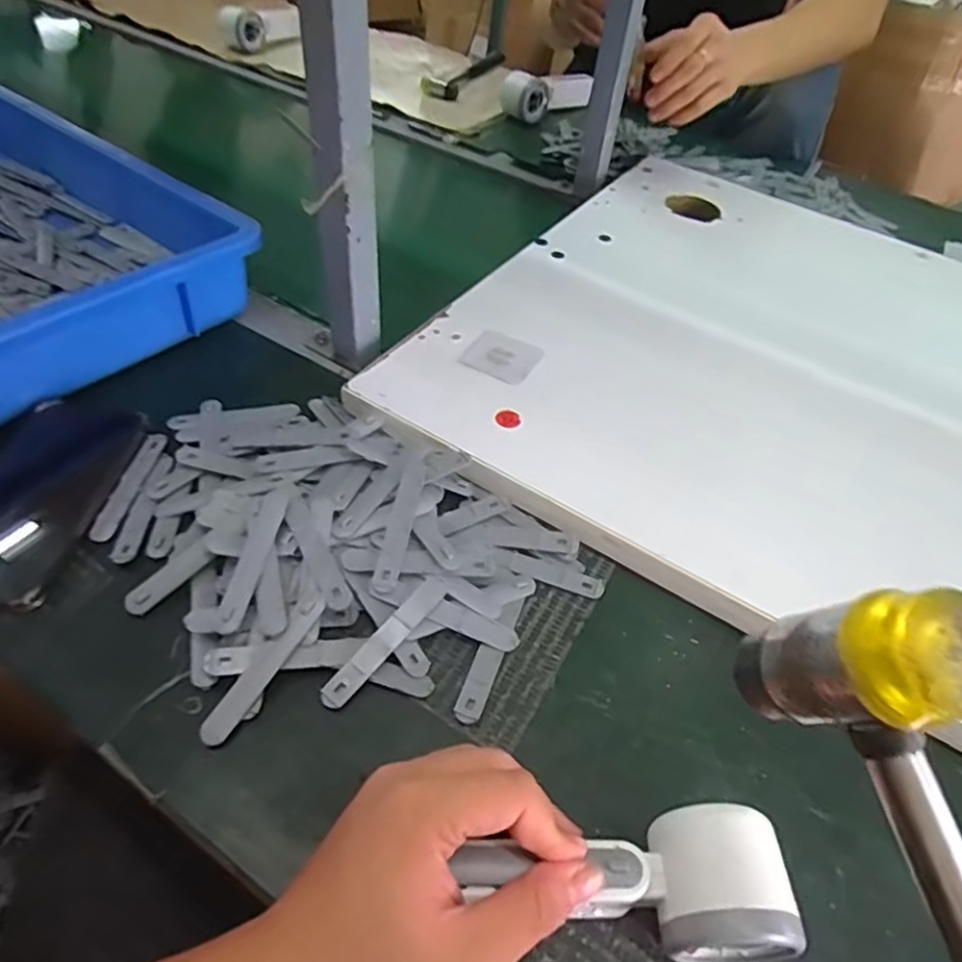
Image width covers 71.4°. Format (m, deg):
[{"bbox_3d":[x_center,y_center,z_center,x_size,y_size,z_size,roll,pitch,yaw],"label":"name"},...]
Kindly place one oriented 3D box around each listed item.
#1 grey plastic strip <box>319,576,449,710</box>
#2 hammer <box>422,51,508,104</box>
[{"bbox_3d":[-0.054,0.091,0.385,0.015,0.004,0.093,42,66,7],"label":"grey plastic strip"},{"bbox_3d":[-0.030,-0.668,1.094,0.061,0.022,0.222,21,52,13],"label":"hammer"}]

